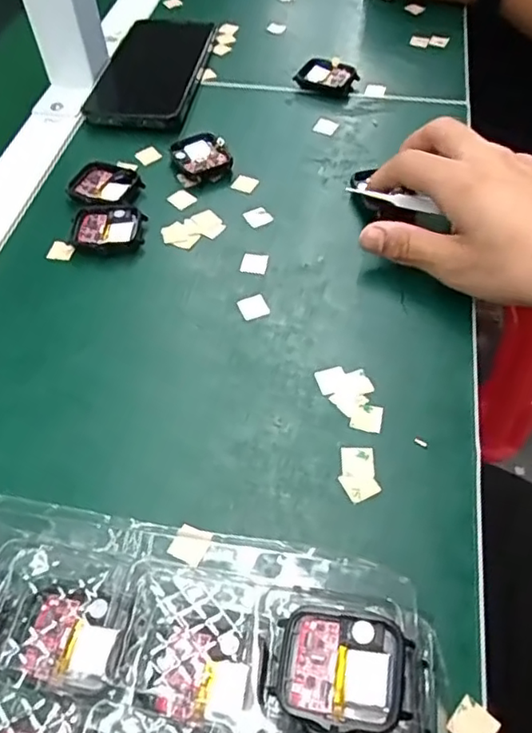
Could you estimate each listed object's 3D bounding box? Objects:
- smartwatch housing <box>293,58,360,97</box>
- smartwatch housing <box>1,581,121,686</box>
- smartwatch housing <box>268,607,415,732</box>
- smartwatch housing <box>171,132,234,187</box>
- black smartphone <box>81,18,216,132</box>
[{"bbox_3d":[0.048,-0.236,0.488,0.049,0.012,0.038,14,56,11],"label":"smartwatch housing"},{"bbox_3d":[-0.078,0.103,0.233,0.039,0.009,0.033,7,55,6],"label":"smartwatch housing"},{"bbox_3d":[0.027,0.107,0.213,0.045,0.007,0.037,7,55,6],"label":"smartwatch housing"},{"bbox_3d":[-0.047,-0.151,0.429,0.040,0.010,0.048,-19,56,-12],"label":"smartwatch housing"},{"bbox_3d":[-0.095,-0.245,0.496,0.088,0.011,0.158,8,55,7],"label":"black smartphone"}]

